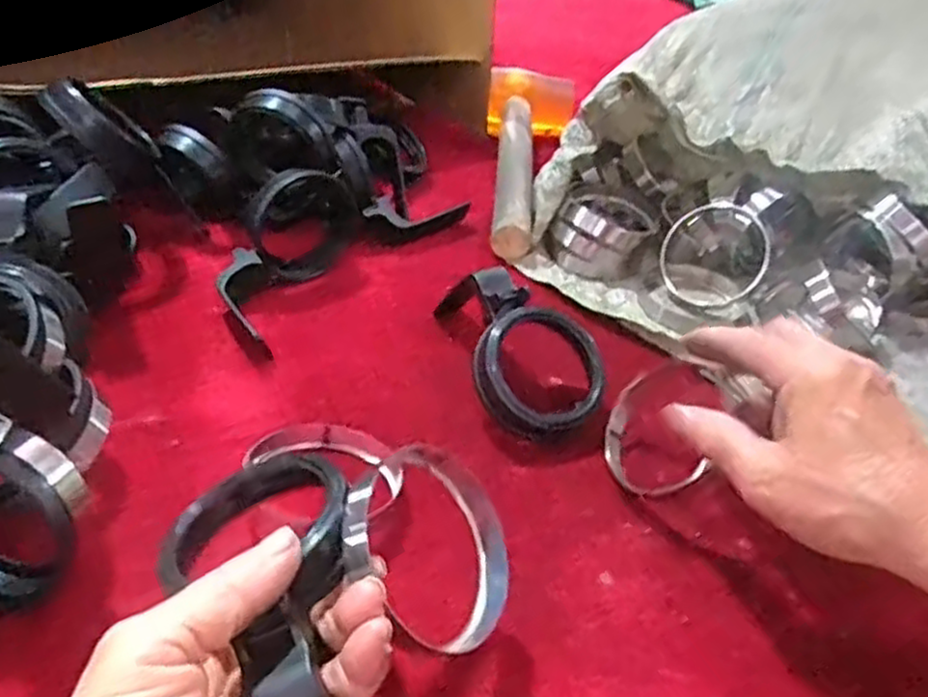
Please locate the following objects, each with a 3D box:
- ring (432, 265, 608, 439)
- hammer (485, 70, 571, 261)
[{"bbox_3d":[0.030,0.001,0.407,0.065,0.028,0.099,-29,70,-27],"label":"ring"},{"bbox_3d":[0.059,-0.171,0.641,0.079,0.038,0.300,6,38,-2],"label":"hammer"}]

